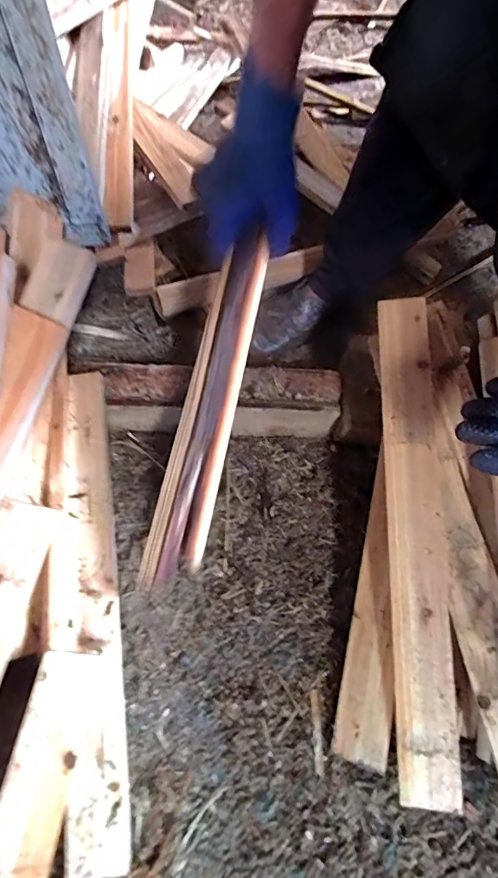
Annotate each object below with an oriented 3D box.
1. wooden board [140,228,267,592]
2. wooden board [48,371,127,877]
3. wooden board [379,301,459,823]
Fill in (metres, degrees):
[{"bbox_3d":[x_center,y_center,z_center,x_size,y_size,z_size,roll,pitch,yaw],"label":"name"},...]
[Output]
[{"bbox_3d":[-0.039,-0.024,0.442,0.045,0.030,0.333,14,89,4],"label":"wooden board"},{"bbox_3d":[-0.171,0.149,0.475,0.065,0.024,0.484,-4,68,-15],"label":"wooden board"},{"bbox_3d":[0.175,0.081,0.464,0.068,0.033,0.490,3,74,-2],"label":"wooden board"}]

